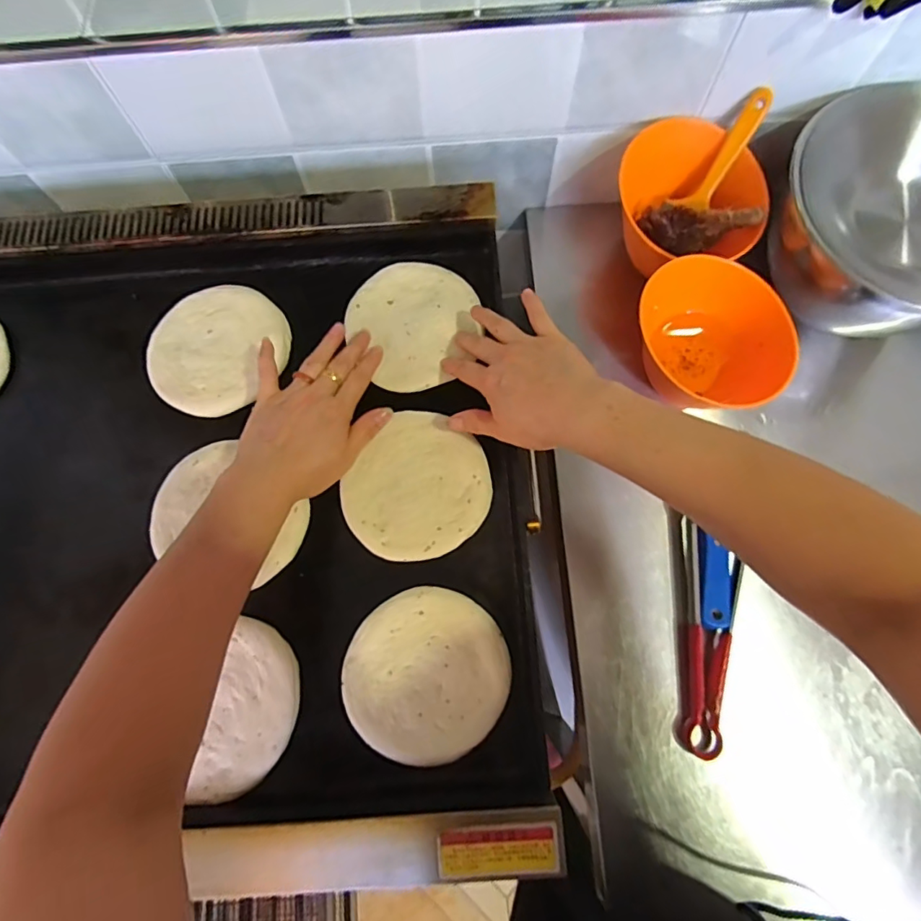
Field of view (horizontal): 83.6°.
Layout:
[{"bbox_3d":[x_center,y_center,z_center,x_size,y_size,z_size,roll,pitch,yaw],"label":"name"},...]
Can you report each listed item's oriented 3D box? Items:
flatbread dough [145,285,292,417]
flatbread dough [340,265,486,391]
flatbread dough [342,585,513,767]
[{"bbox_3d":[-0.228,-0.108,0.481,0.119,0.012,0.126,0,74,1],"label":"flatbread dough"},{"bbox_3d":[-0.041,-0.132,0.488,0.116,0.008,0.127,0,74,1],"label":"flatbread dough"},{"bbox_3d":[-0.026,0.166,0.402,0.125,0.005,0.122,0,74,1],"label":"flatbread dough"}]

